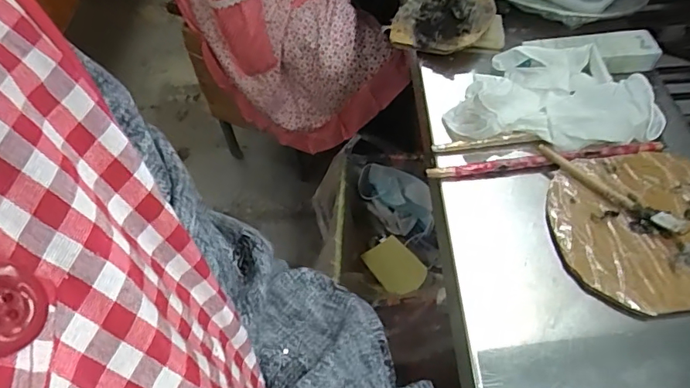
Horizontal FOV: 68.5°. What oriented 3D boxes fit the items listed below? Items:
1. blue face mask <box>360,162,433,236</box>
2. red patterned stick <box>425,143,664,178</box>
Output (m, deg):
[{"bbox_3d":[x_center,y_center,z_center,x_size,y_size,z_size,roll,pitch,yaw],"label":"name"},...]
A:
[{"bbox_3d":[0.094,0.011,0.932,0.154,0.016,0.105,28,90,7],"label":"blue face mask"},{"bbox_3d":[0.180,-0.031,0.454,0.213,0.012,0.012,-7,53,-2],"label":"red patterned stick"}]

